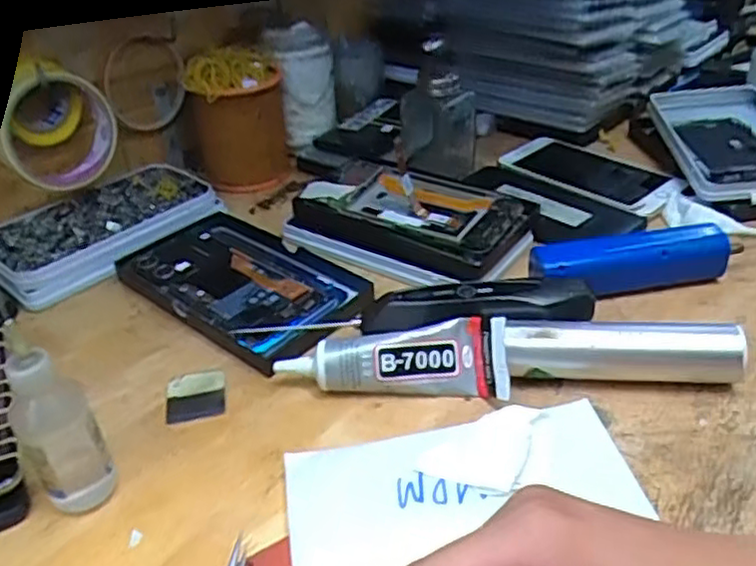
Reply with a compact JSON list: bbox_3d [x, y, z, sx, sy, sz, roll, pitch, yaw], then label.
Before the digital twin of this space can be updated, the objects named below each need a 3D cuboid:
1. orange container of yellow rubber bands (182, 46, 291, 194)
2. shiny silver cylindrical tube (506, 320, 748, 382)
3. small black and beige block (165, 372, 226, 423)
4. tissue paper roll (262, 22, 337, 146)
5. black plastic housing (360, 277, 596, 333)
[{"bbox_3d":[-0.125,-0.150,0.630,0.084,0.115,0.082,-11,35,-10],"label":"orange container of yellow rubber bands"},{"bbox_3d":[0.141,0.037,0.398,0.130,0.028,0.025,2,38,6],"label":"shiny silver cylindrical tube"},{"bbox_3d":[-0.111,0.067,0.418,0.035,0.004,0.039,-9,35,-8],"label":"small black and beige block"},{"bbox_3d":[-0.072,-0.194,0.672,0.061,0.102,0.049,-11,35,-10],"label":"tissue paper roll"},{"bbox_3d":[0.062,0.013,0.429,0.143,0.018,0.029,-3,35,2],"label":"black plastic housing"}]

